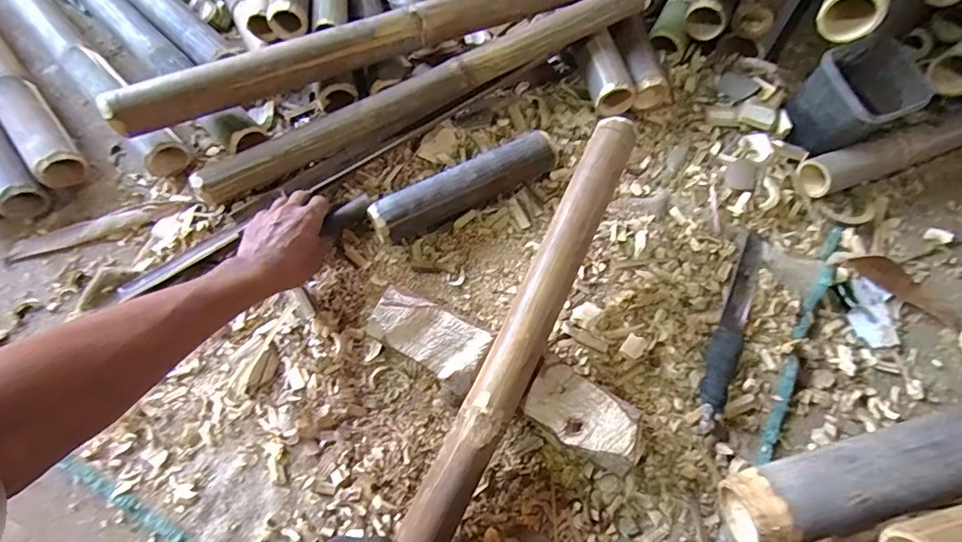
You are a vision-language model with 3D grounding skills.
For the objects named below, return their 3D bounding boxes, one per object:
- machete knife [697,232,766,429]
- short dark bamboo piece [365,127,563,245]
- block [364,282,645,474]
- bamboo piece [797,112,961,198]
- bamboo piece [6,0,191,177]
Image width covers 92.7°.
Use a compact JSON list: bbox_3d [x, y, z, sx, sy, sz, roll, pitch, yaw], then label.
[{"bbox_3d":[0.319,0.069,0.572,0.039,0.028,0.270,27,73,6],"label":"machete knife"},{"bbox_3d":[-0.021,-0.113,0.616,0.258,0.054,0.051,-27,75,-10],"label":"short dark bamboo piece"},{"bbox_3d":[0.024,0.122,0.530,0.322,0.056,0.079,25,73,6],"label":"block"},{"bbox_3d":[0.602,-0.177,0.659,0.310,0.049,0.053,-19,74,-8],"label":"bamboo piece"},{"bbox_3d":[-0.634,-0.356,0.672,0.061,0.056,0.595,-43,78,-14],"label":"bamboo piece"}]

